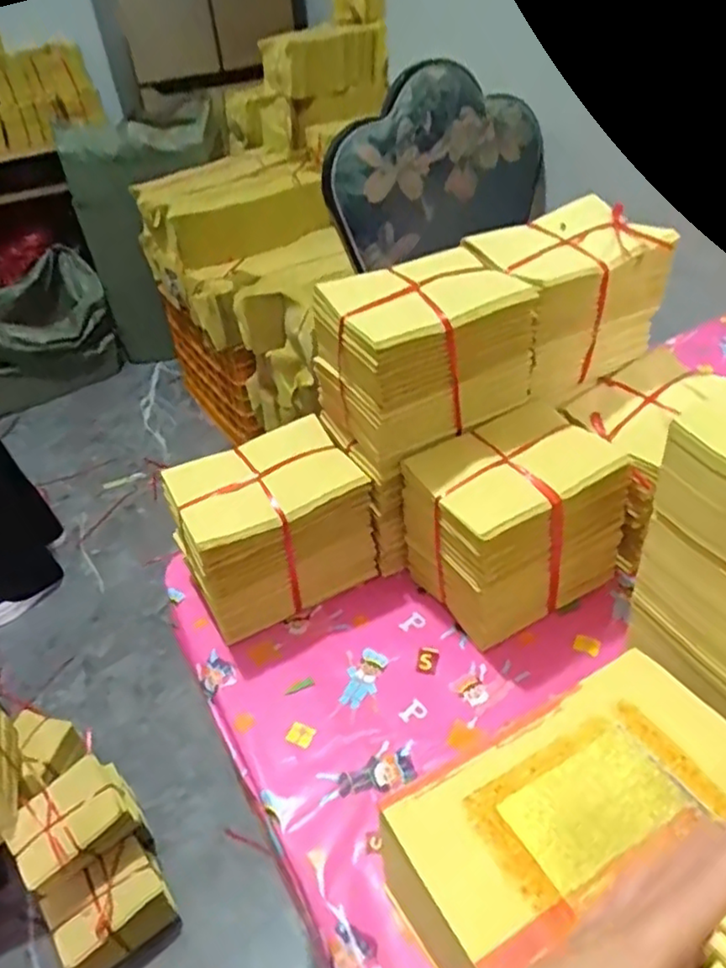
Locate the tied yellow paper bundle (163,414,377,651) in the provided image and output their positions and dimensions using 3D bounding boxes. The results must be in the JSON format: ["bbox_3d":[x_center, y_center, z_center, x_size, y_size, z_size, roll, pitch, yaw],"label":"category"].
[{"bbox_3d":[-0.086,0.044,0.639,0.163,0.142,0.117,-23,42,-20],"label":"tied yellow paper bundle"}]

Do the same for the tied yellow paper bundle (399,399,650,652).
[{"bbox_3d":[0.138,0.032,0.606,0.169,0.141,0.121,-21,42,-18],"label":"tied yellow paper bundle"}]

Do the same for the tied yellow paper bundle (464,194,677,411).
[{"bbox_3d":[0.194,-0.178,0.649,0.158,0.132,0.118,-21,41,-18],"label":"tied yellow paper bundle"}]

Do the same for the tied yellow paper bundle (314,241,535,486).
[{"bbox_3d":[0.055,-0.113,0.595,0.167,0.135,0.107,-23,42,-20],"label":"tied yellow paper bundle"}]

